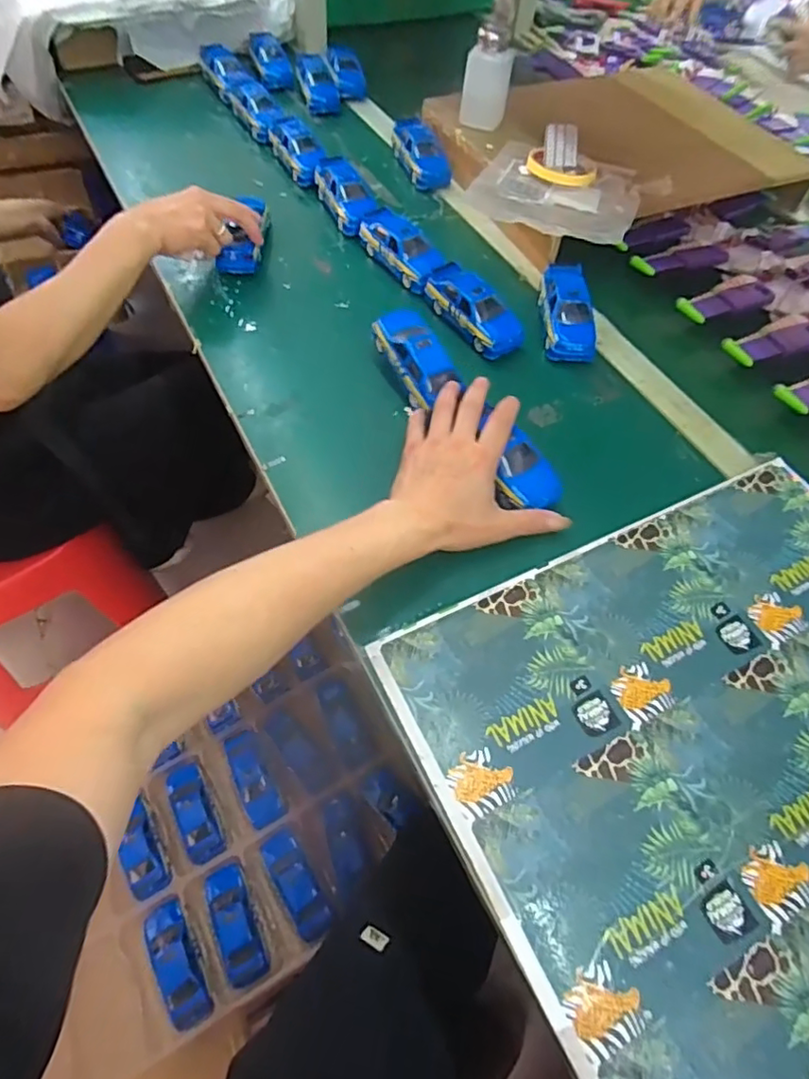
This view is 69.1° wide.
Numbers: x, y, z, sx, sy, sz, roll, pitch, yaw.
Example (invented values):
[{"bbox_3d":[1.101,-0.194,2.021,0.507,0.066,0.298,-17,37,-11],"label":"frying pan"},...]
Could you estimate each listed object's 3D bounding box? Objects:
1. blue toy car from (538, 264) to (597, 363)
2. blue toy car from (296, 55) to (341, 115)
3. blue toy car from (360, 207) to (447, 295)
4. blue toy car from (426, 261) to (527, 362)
[{"bbox_3d":[0.180,-0.252,0.653,0.056,0.042,0.124,5,59,0],"label":"blue toy car"},{"bbox_3d":[-0.136,-0.718,0.922,0.061,0.041,0.107,-7,58,-9],"label":"blue toy car"},{"bbox_3d":[-0.003,-0.347,0.695,0.058,0.035,0.137,-33,66,-23],"label":"blue toy car"},{"bbox_3d":[0.077,-0.254,0.644,0.057,0.033,0.130,-28,64,-20],"label":"blue toy car"}]

